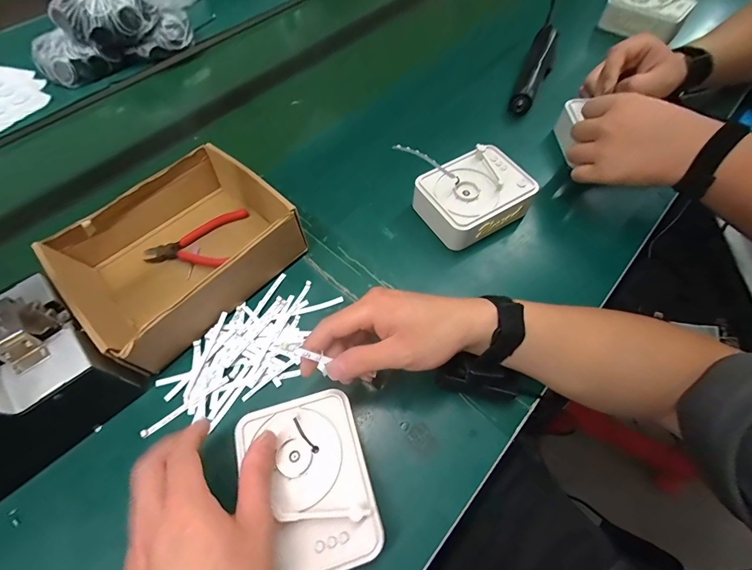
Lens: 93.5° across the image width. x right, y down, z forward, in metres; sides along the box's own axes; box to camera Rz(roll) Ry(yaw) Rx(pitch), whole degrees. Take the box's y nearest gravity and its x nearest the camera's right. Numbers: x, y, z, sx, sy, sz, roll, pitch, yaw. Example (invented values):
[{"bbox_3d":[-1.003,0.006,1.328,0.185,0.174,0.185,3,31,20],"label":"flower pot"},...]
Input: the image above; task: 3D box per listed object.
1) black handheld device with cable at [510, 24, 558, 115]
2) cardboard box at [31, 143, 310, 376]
[{"bbox_3d":[0.263,-0.354,0.585,0.044,0.047,0.201,19,62,14],"label":"black handheld device with cable"},{"bbox_3d":[-0.218,-0.042,0.393,0.185,0.069,0.218,38,68,22],"label":"cardboard box"}]

